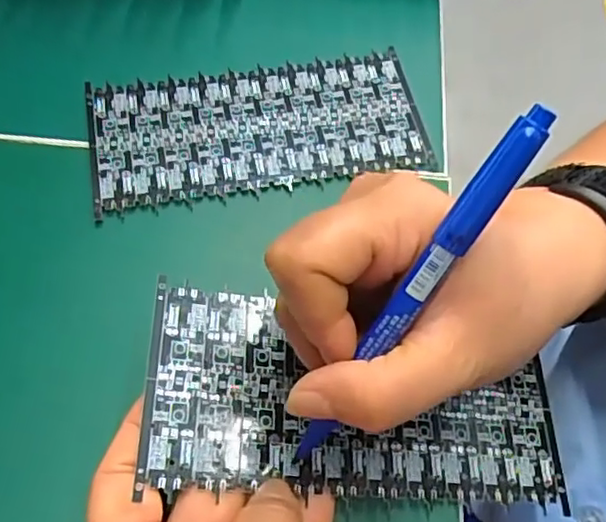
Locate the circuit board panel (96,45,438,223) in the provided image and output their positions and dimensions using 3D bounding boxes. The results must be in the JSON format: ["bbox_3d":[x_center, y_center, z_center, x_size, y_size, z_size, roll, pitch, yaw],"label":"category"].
[{"bbox_3d":[-0.022,-0.067,0.318,0.163,0.006,0.080,-5,62,-5],"label":"circuit board panel"}]

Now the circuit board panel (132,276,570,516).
[{"bbox_3d":[0.023,0.057,0.243,0.165,0.004,0.072,13,62,-9],"label":"circuit board panel"}]

